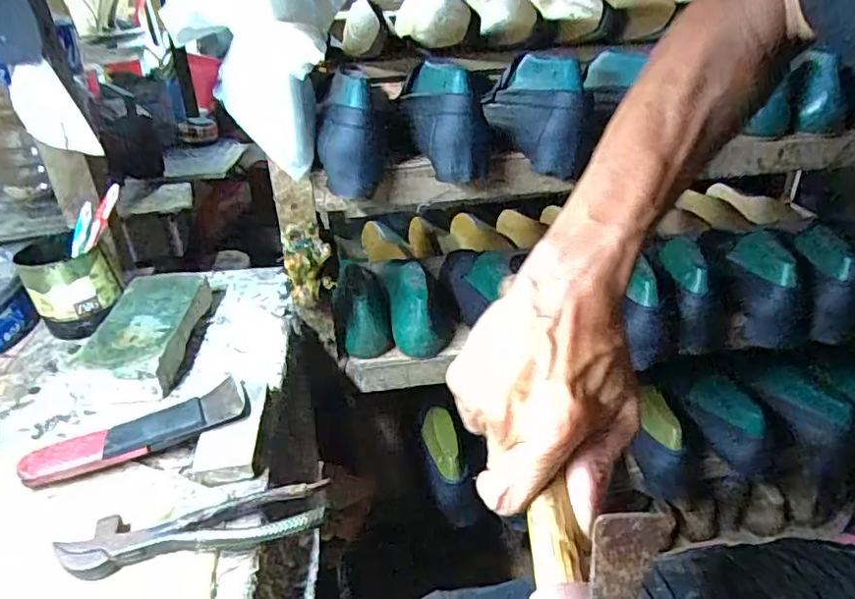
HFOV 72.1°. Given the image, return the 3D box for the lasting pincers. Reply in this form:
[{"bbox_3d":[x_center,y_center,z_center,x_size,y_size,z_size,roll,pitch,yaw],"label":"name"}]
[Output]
[{"bbox_3d":[-0.166,0.166,0.425,0.182,0.027,0.043,-6,30,-6],"label":"lasting pincers"}]

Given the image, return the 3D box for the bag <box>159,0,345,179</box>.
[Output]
[{"bbox_3d":[-0.157,-0.263,0.547,0.128,0.255,0.092,9,32,19],"label":"bag"}]

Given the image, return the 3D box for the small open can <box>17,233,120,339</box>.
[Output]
[{"bbox_3d":[-0.401,-0.018,0.661,0.081,0.090,0.092,-25,39,-31],"label":"small open can"}]

